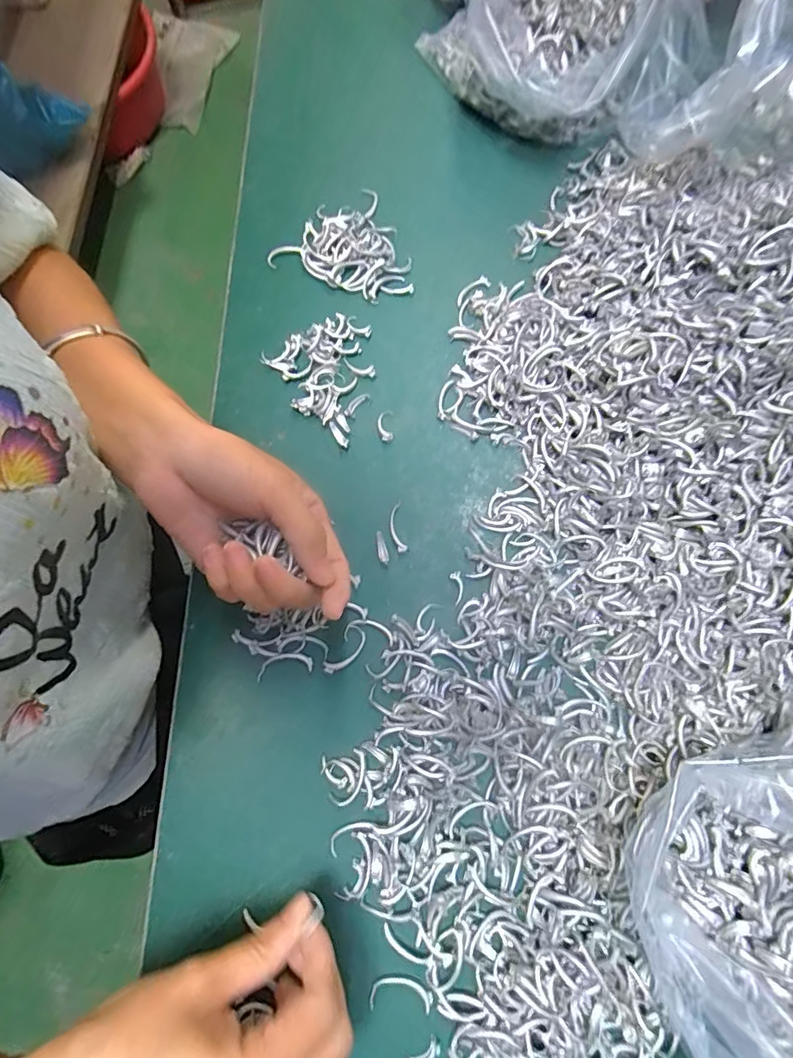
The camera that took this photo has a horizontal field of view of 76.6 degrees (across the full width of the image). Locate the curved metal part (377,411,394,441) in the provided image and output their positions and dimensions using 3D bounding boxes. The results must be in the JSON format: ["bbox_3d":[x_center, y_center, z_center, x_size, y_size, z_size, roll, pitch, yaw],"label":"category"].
[{"bbox_3d":[-0.008,-0.068,0.337,0.010,0.005,0.021,-7,75,-1],"label":"curved metal part"}]

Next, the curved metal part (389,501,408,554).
[{"bbox_3d":[0.001,-0.001,0.321,0.009,0.004,0.033,-9,75,-1],"label":"curved metal part"}]

